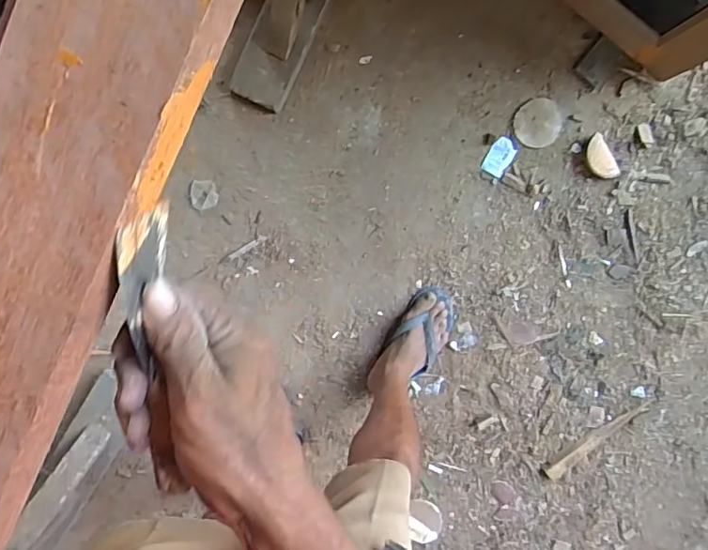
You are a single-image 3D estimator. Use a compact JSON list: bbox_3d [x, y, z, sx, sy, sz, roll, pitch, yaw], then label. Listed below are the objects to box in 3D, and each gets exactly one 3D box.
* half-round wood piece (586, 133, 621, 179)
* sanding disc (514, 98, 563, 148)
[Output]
[{"bbox_3d":[0.482,-0.228,1.058,0.047,0.009,0.088,-23,100,4],"label":"half-round wood piece"},{"bbox_3d":[0.361,-0.299,1.067,0.089,0.004,0.090,3,104,11],"label":"sanding disc"}]

